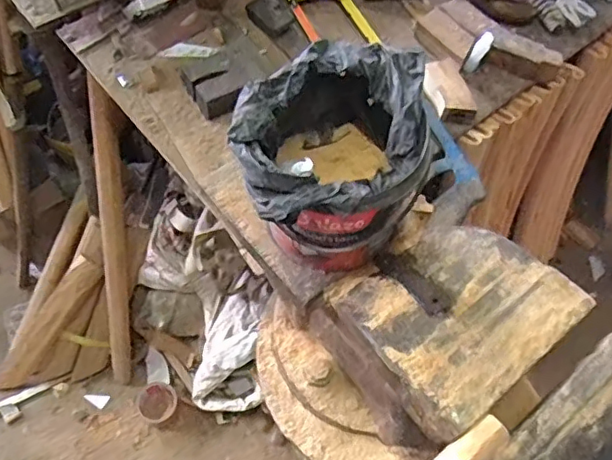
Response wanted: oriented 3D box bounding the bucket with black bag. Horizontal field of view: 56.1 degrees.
[{"bbox_3d":[0.017,-0.044,0.437,0.125,0.132,0.131,2,63,-5],"label":"bucket with black bag"}]

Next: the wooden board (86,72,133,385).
[{"bbox_3d":[-0.366,0.035,1.095,0.047,0.674,0.039,9,32,4],"label":"wooden board"}]

